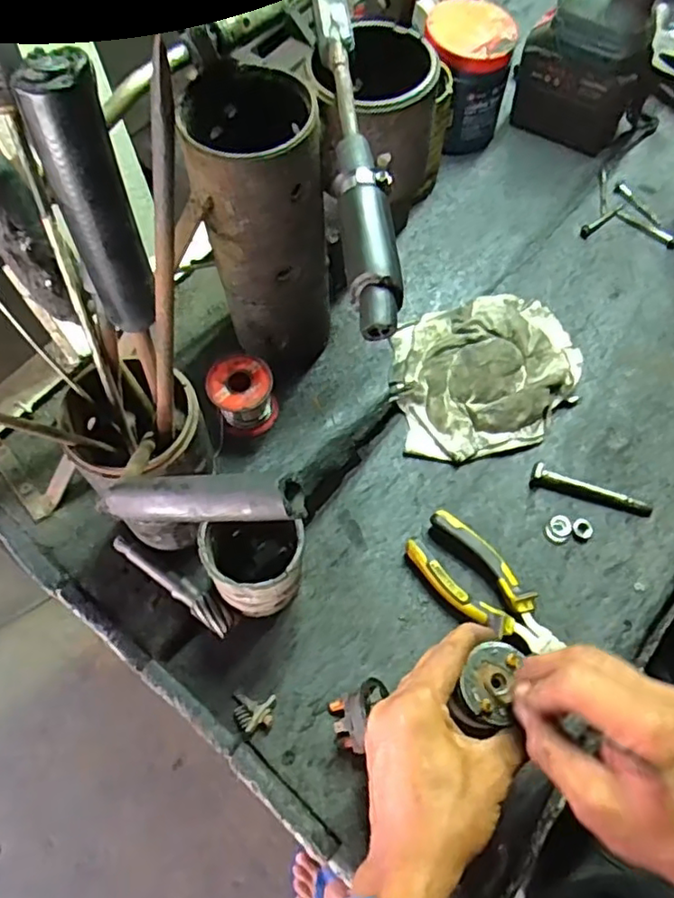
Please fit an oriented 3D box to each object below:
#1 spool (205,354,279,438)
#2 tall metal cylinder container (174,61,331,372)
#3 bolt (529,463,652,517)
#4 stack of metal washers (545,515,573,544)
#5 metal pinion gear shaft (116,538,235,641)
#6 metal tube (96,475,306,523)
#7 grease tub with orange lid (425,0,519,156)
[{"bbox_3d":[-0.079,-0.044,0.531,0.051,0.061,0.050,-1,66,2],"label":"spool"},{"bbox_3d":[-0.051,-0.158,0.485,0.084,0.231,0.097,-8,66,-2],"label":"tall metal cylinder container"},{"bbox_3d":[0.215,0.034,0.522,0.098,0.018,0.018,17,67,9],"label":"bolt"},{"bbox_3d":[0.186,0.066,0.516,0.019,0.006,0.022,31,71,15],"label":"stack of metal washers"},{"bbox_3d":[-0.129,0.106,0.482,0.118,0.021,0.020,31,71,15],"label":"metal pinion gear shaft"},{"bbox_3d":[-0.055,0.020,0.233,0.088,0.014,0.017,-2,64,22],"label":"metal tube"},{"bbox_3d":[0.131,-0.377,0.637,0.083,0.121,0.079,-1,66,2],"label":"grease tub with orange lid"}]

